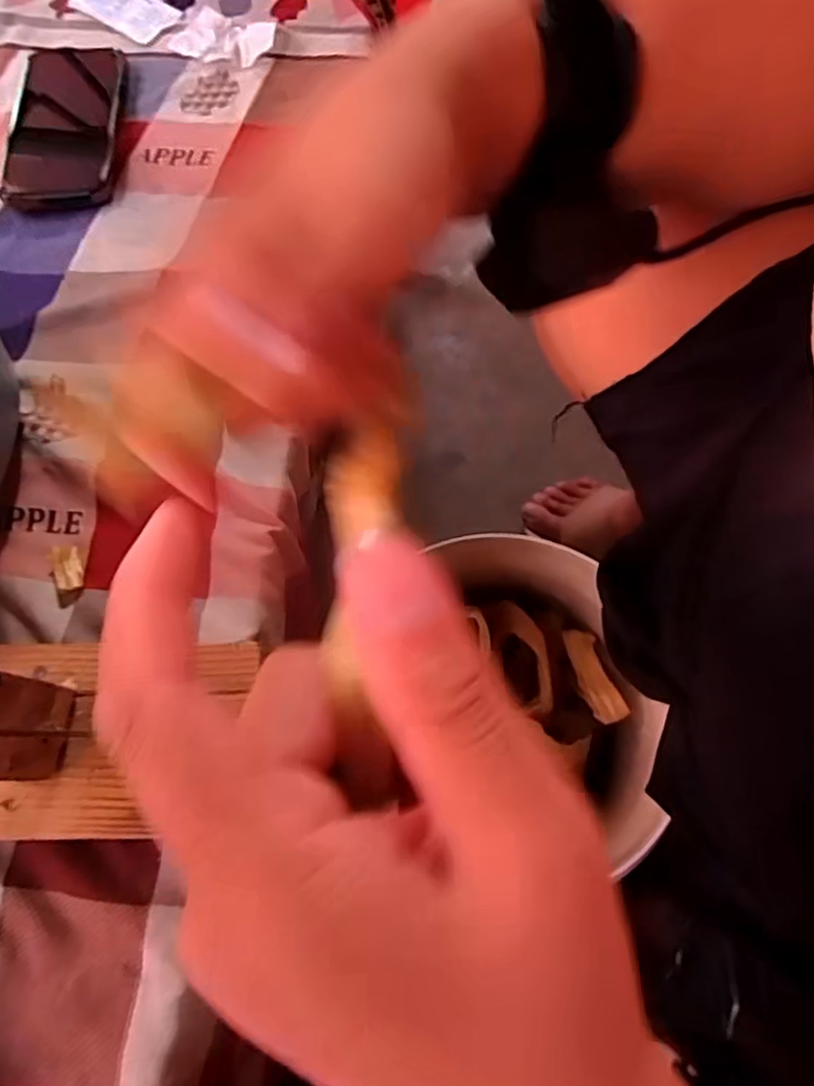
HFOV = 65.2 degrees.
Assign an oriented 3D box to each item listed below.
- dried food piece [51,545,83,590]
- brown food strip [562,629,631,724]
[{"bbox_3d":[-0.188,0.014,0.353,0.013,0.007,0.026,-18,70,-5],"label":"dried food piece"},{"bbox_3d":[0.152,0.107,0.521,0.026,0.010,0.085,-13,46,-3],"label":"brown food strip"}]

